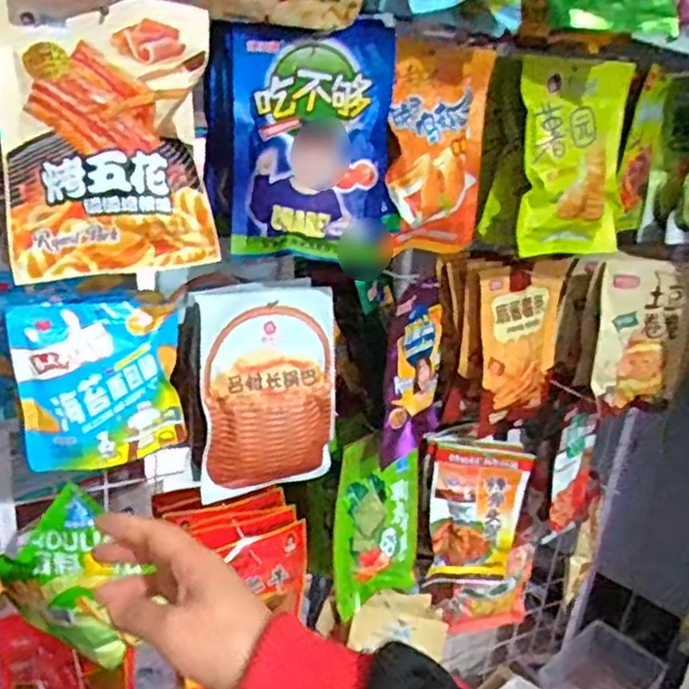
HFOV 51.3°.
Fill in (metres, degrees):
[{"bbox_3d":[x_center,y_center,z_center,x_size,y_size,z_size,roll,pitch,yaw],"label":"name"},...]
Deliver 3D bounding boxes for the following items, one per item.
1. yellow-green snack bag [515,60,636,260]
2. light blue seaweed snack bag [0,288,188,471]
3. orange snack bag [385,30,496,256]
[{"bbox_3d":[0.297,-0.236,0.912,0.169,0.237,0.037,-7,10,-25],"label":"yellow-green snack bag"},{"bbox_3d":[-0.237,0.037,0.697,0.154,0.153,0.058,-5,24,-27],"label":"light blue seaweed snack bag"},{"bbox_3d":[0.107,-0.233,0.827,0.148,0.239,0.037,-7,12,-36],"label":"orange snack bag"}]

